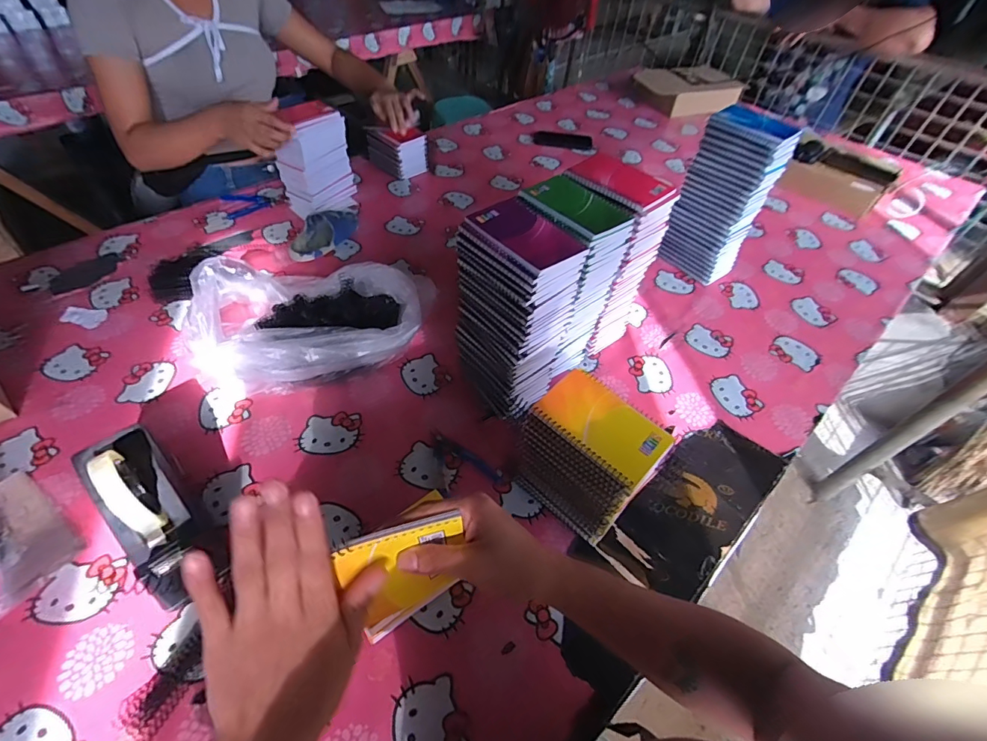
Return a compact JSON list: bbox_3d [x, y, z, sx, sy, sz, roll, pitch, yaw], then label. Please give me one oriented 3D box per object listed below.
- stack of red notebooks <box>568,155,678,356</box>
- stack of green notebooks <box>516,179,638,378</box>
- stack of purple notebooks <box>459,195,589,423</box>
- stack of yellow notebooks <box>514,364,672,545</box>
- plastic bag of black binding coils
[{"bbox_3d":[0.175,-0.166,0.710,0.108,0.288,0.127,-26,56,-23],"label":"stack of red notebooks"},{"bbox_3d":[0.097,-0.116,0.664,0.105,0.287,0.126,-36,60,-28],"label":"stack of green notebooks"},{"bbox_3d":[0.028,-0.070,0.619,0.104,0.281,0.124,-35,60,-28],"label":"stack of purple notebooks"},{"bbox_3d":[0.105,0.113,0.541,0.144,0.187,0.090,38,58,25],"label":"stack of yellow notebooks"},{"bbox_3d":[-0.283,-0.094,0.727,0.349,0.114,0.251,-4,50,-7],"label":"plastic bag of black binding coils"}]

